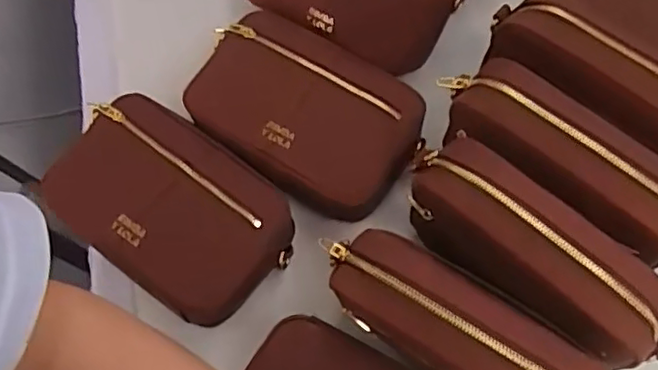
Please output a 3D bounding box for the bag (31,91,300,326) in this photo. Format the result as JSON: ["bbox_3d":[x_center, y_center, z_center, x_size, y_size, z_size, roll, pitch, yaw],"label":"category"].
[{"bbox_3d":[-0.132,0.018,0.525,0.198,0.057,0.128,35,74,14],"label":"bag"}]

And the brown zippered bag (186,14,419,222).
[{"bbox_3d":[-0.021,-0.062,0.563,0.200,0.052,0.141,35,74,13],"label":"brown zippered bag"}]

